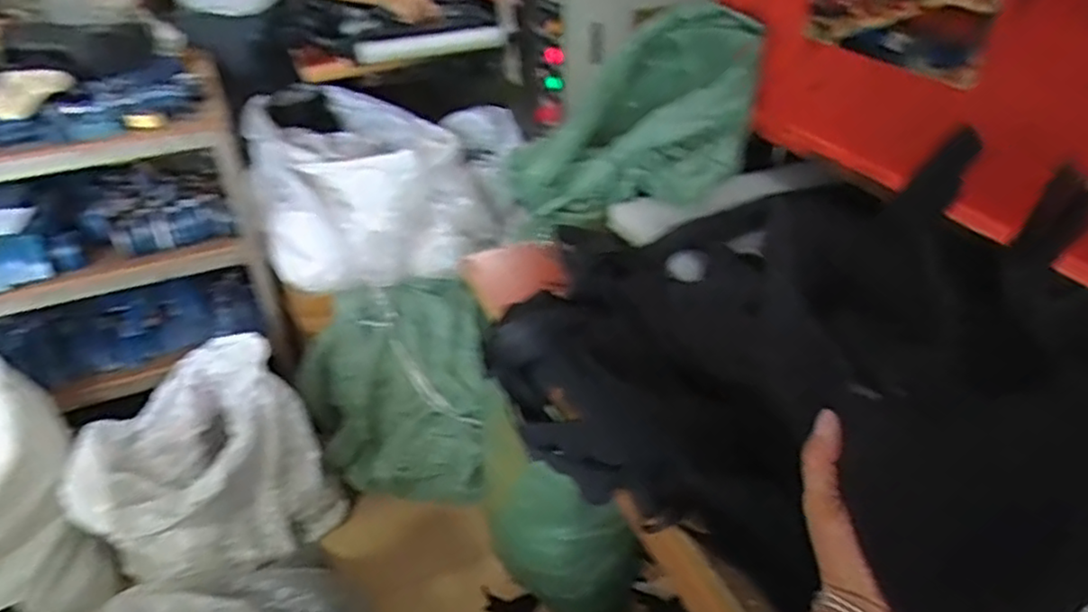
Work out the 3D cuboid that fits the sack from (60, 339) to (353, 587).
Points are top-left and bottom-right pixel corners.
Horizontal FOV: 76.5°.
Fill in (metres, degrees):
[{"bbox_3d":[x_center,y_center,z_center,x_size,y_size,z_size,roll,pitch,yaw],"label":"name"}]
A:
[{"bbox_3d":[-0.783,0.364,1.589,0.502,0.560,0.315,-28,44,-32],"label":"sack"}]

